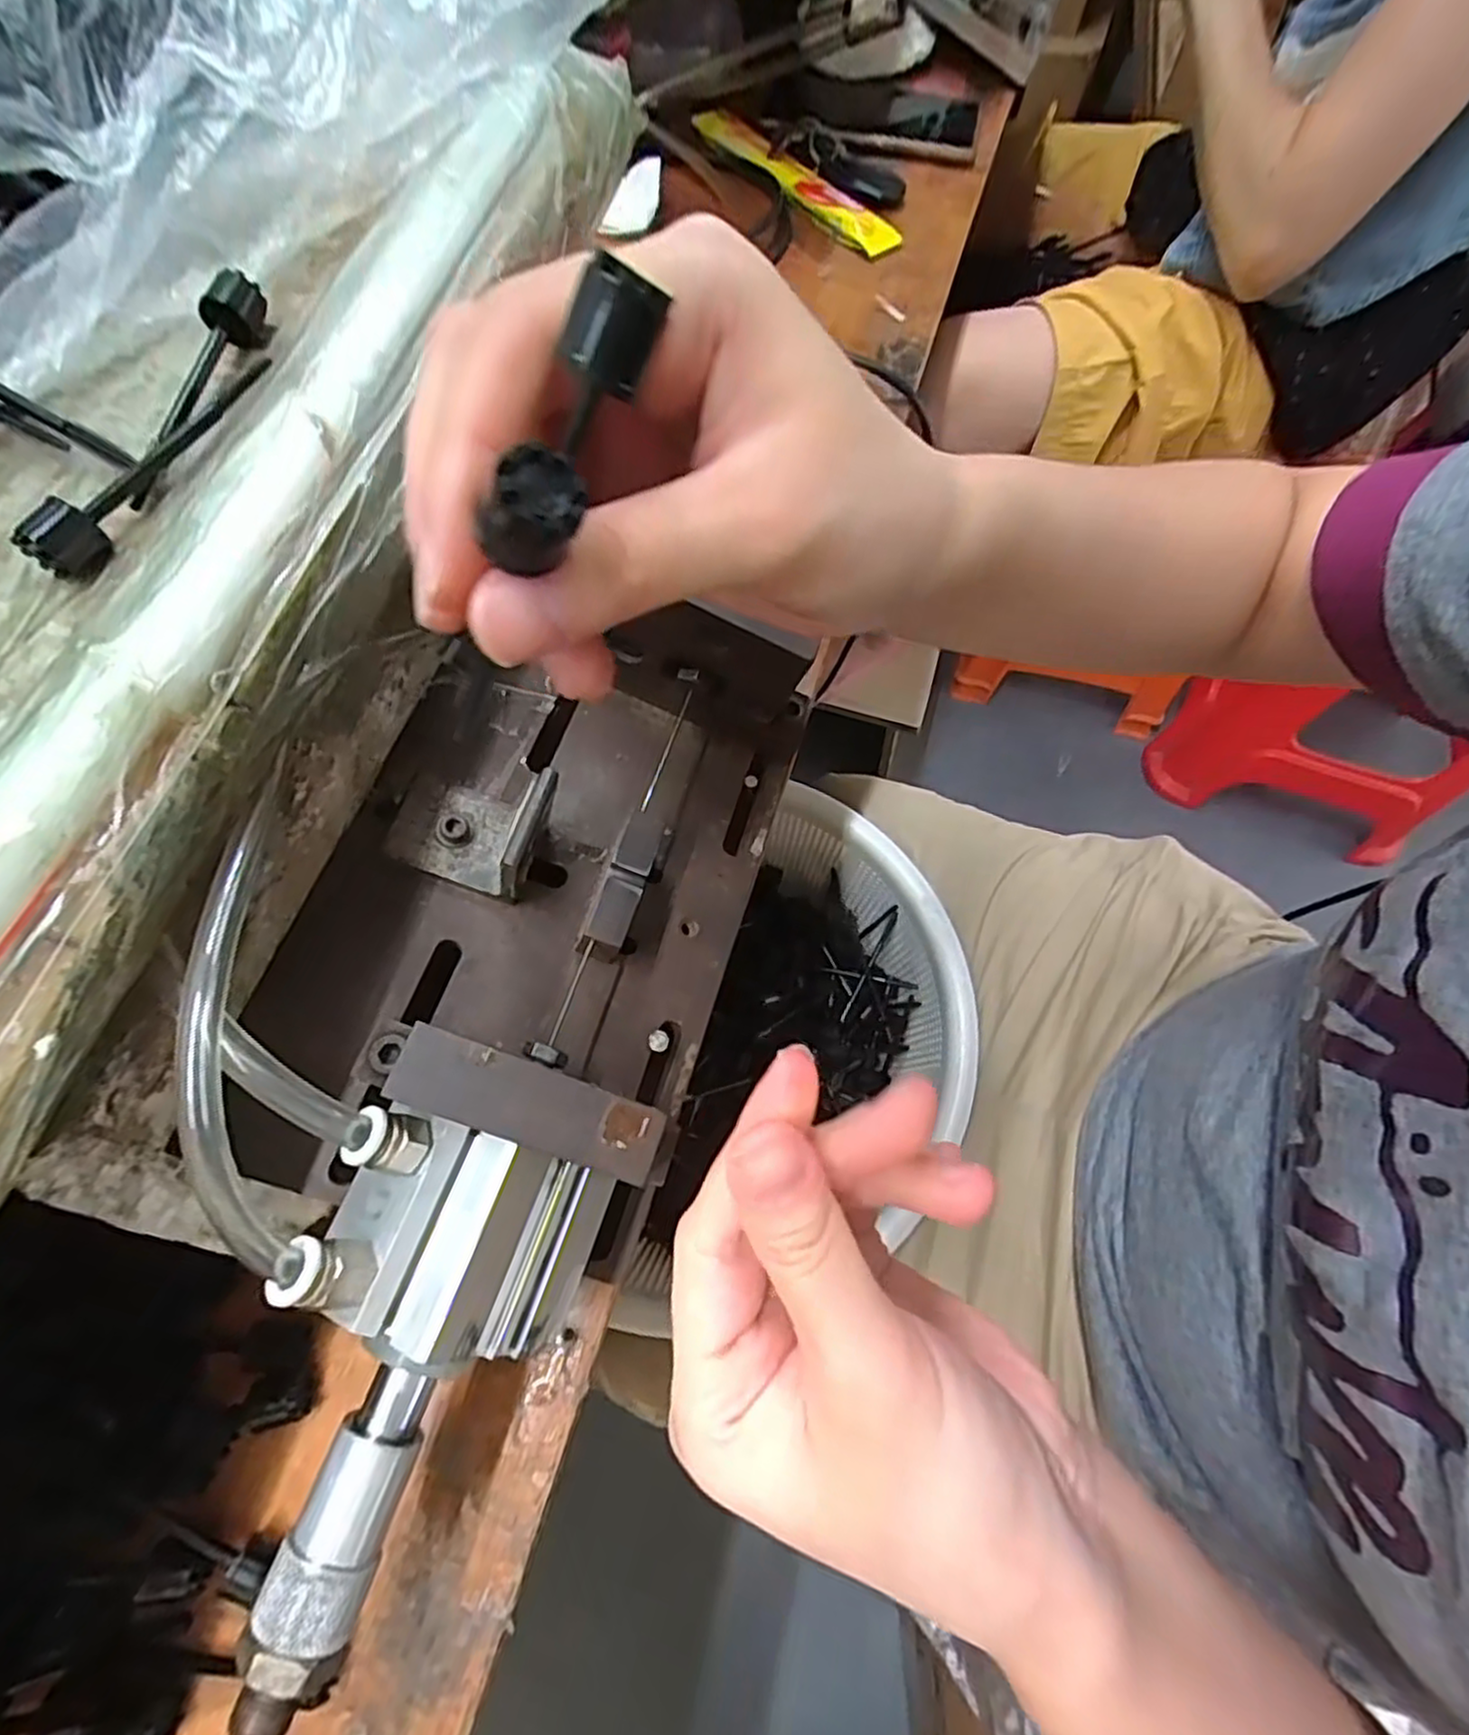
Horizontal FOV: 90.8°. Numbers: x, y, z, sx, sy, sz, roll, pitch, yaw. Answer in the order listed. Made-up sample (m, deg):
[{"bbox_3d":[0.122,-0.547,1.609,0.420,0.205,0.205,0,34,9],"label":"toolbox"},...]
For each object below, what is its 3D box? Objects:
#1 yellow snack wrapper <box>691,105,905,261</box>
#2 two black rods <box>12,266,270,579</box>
[{"bbox_3d":[0.043,-0.509,0.535,0.038,0.012,0.204,-39,73,-15],"label":"yellow snack wrapper"},{"bbox_3d":[-0.161,-0.130,0.211,0.028,0.018,0.114,10,67,3],"label":"two black rods"}]

